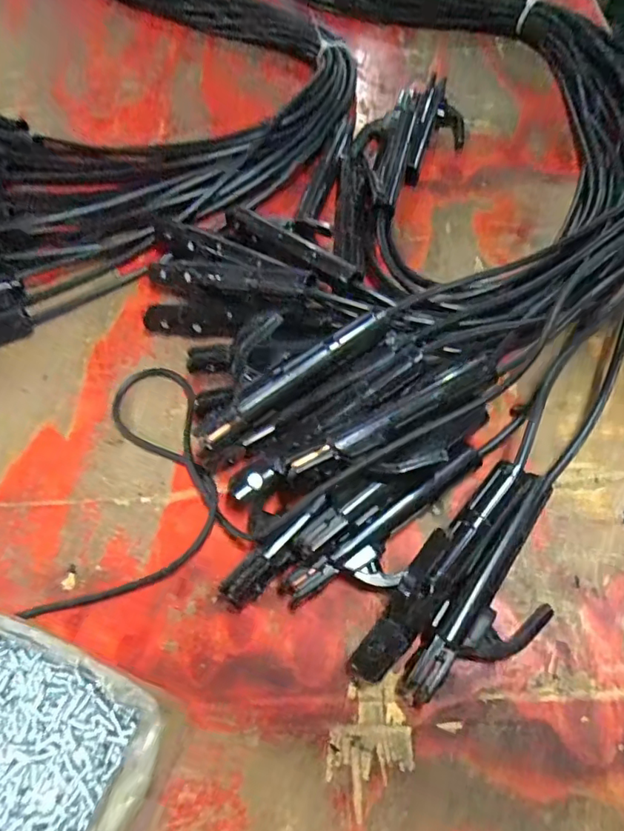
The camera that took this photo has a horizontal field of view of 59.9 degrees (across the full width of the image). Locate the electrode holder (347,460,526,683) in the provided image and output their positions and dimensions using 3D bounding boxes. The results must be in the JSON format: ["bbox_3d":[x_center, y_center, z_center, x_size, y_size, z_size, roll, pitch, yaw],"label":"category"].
[{"bbox_3d":[0.096,0.117,0.413,0.033,0.052,0.190,34,69,20],"label":"electrode holder"}]

